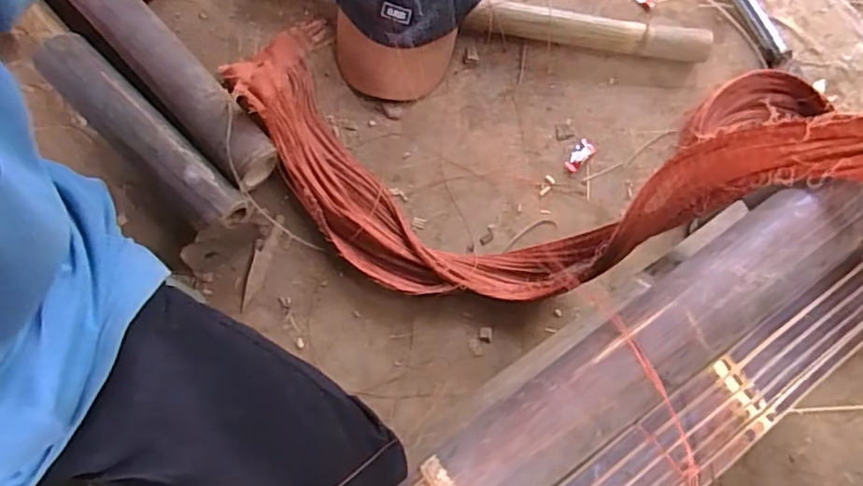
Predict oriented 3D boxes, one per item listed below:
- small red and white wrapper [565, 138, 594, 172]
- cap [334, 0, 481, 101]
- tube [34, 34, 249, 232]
[{"bbox_3d":[0.209,-0.121,0.840,0.023,0.004,0.050,38,81,7],"label":"small red and white wrapper"},{"bbox_3d":[-0.055,-0.317,0.830,0.193,0.080,0.217,27,79,5],"label":"cap"},{"bbox_3d":[-0.379,-0.141,0.781,0.335,0.056,0.073,44,81,8],"label":"tube"}]

